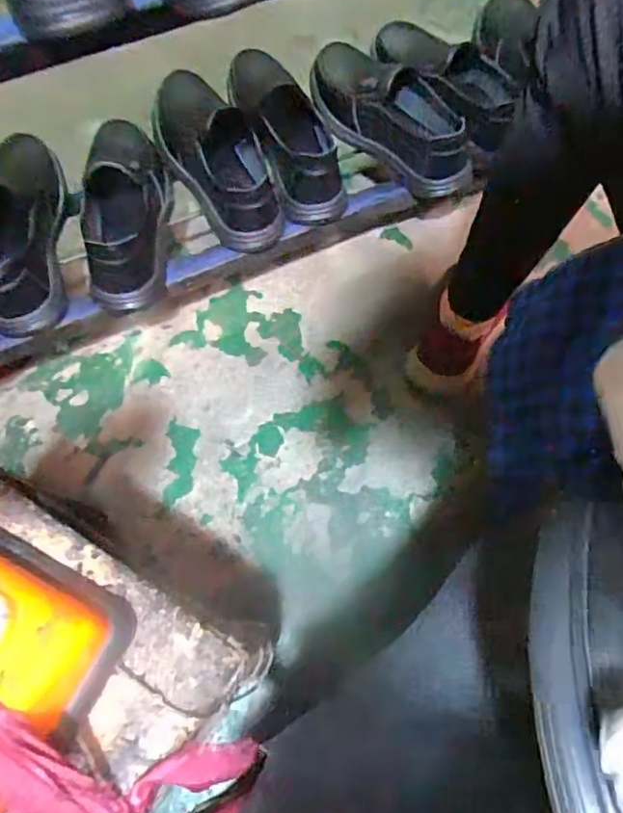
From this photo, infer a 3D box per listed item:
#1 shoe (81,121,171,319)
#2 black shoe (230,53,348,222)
[{"bbox_3d":[-0.221,-0.250,0.707,0.084,0.076,0.266,-4,65,0],"label":"shoe"},{"bbox_3d":[-0.041,-0.376,0.781,0.107,0.100,0.297,-15,66,-6],"label":"black shoe"}]

